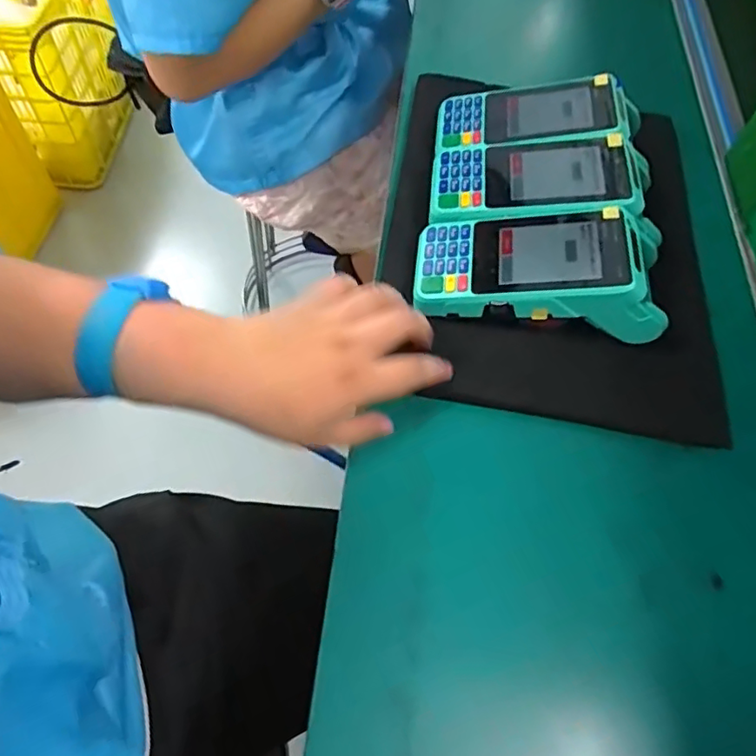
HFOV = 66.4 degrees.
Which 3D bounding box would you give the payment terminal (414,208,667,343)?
[{"bbox_3d":[0.111,-0.079,0.400,0.162,0.048,0.072,7,60,-1],"label":"payment terminal"}]

